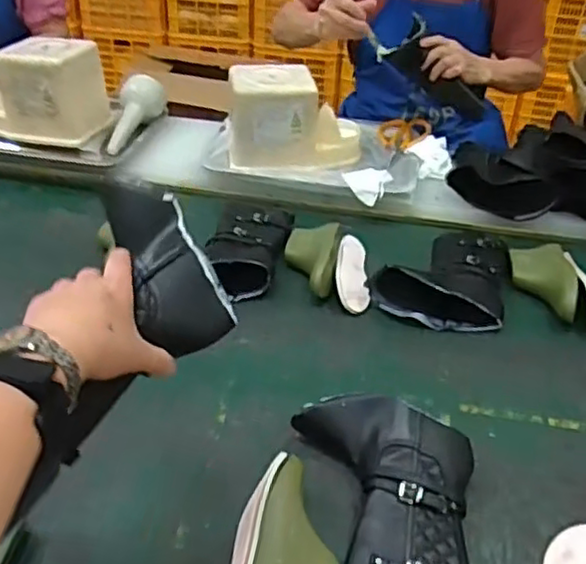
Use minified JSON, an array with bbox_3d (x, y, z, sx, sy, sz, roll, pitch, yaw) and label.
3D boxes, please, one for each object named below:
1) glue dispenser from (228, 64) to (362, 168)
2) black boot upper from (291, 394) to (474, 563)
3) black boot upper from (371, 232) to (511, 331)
[{"bbox_3d":[0.004,-0.298,1.218,0.233,0.148,0.144,8,37,6],"label":"glue dispenser"},{"bbox_3d":[0.089,0.226,0.691,0.188,0.066,0.224,7,35,7],"label":"black boot upper"},{"bbox_3d":[0.239,-0.021,1.040,0.188,0.066,0.222,13,36,15],"label":"black boot upper"}]

